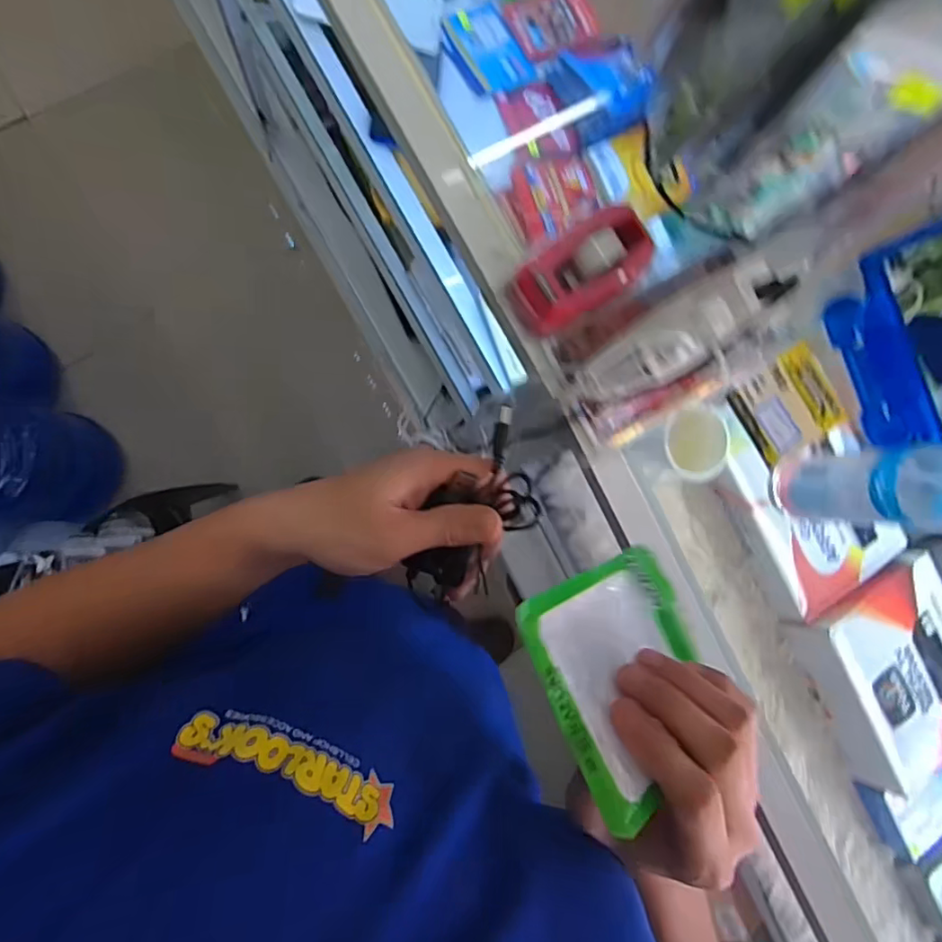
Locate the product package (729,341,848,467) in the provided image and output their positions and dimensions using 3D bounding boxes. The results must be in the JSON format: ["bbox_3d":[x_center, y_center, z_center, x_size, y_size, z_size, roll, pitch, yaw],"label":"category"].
[{"bbox_3d":[0.247,-0.050,0.441,0.076,0.010,0.072,-33,92,-7],"label":"product package"}]

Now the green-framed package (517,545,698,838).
[{"bbox_3d":[0.083,0.095,0.291,0.135,0.007,0.096,-12,69,-50],"label":"green-framed package"}]

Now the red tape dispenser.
[{"bbox_3d":[0.078,-0.139,0.395,0.098,0.038,0.054,-34,92,-7],"label":"red tape dispenser"}]

